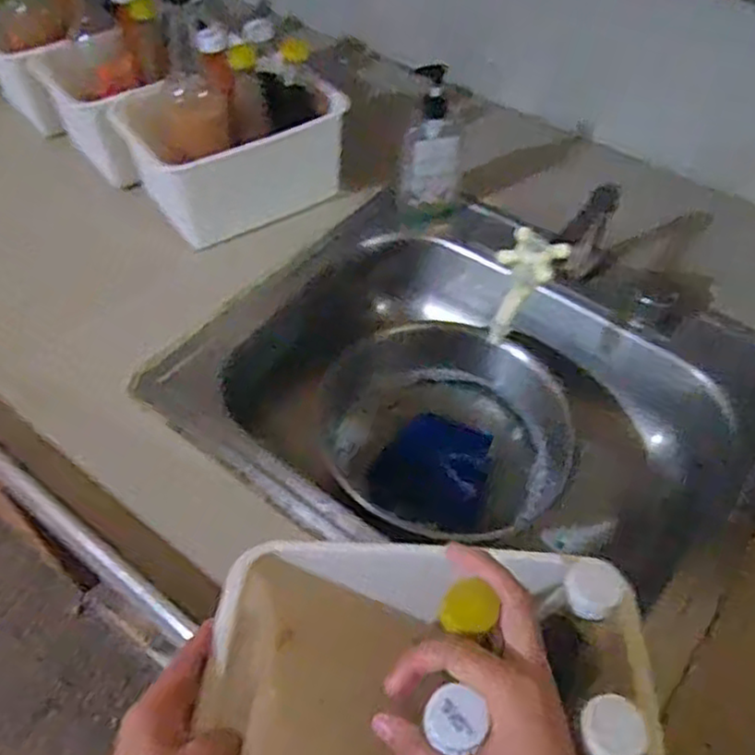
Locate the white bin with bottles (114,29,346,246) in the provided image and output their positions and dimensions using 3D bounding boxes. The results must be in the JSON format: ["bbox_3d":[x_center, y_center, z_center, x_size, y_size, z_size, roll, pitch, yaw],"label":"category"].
[{"bbox_3d":[-0.187,-0.326,0.934,0.279,0.190,0.166,-26,56,-20],"label":"white bin with bottles"}]

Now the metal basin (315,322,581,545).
[{"bbox_3d":[0.075,0.065,0.856,0.309,0.092,0.289,37,59,24],"label":"metal basin"}]

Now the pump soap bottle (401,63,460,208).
[{"bbox_3d":[0.071,-0.311,0.933,0.082,0.181,0.066,11,52,7],"label":"pump soap bottle"}]

